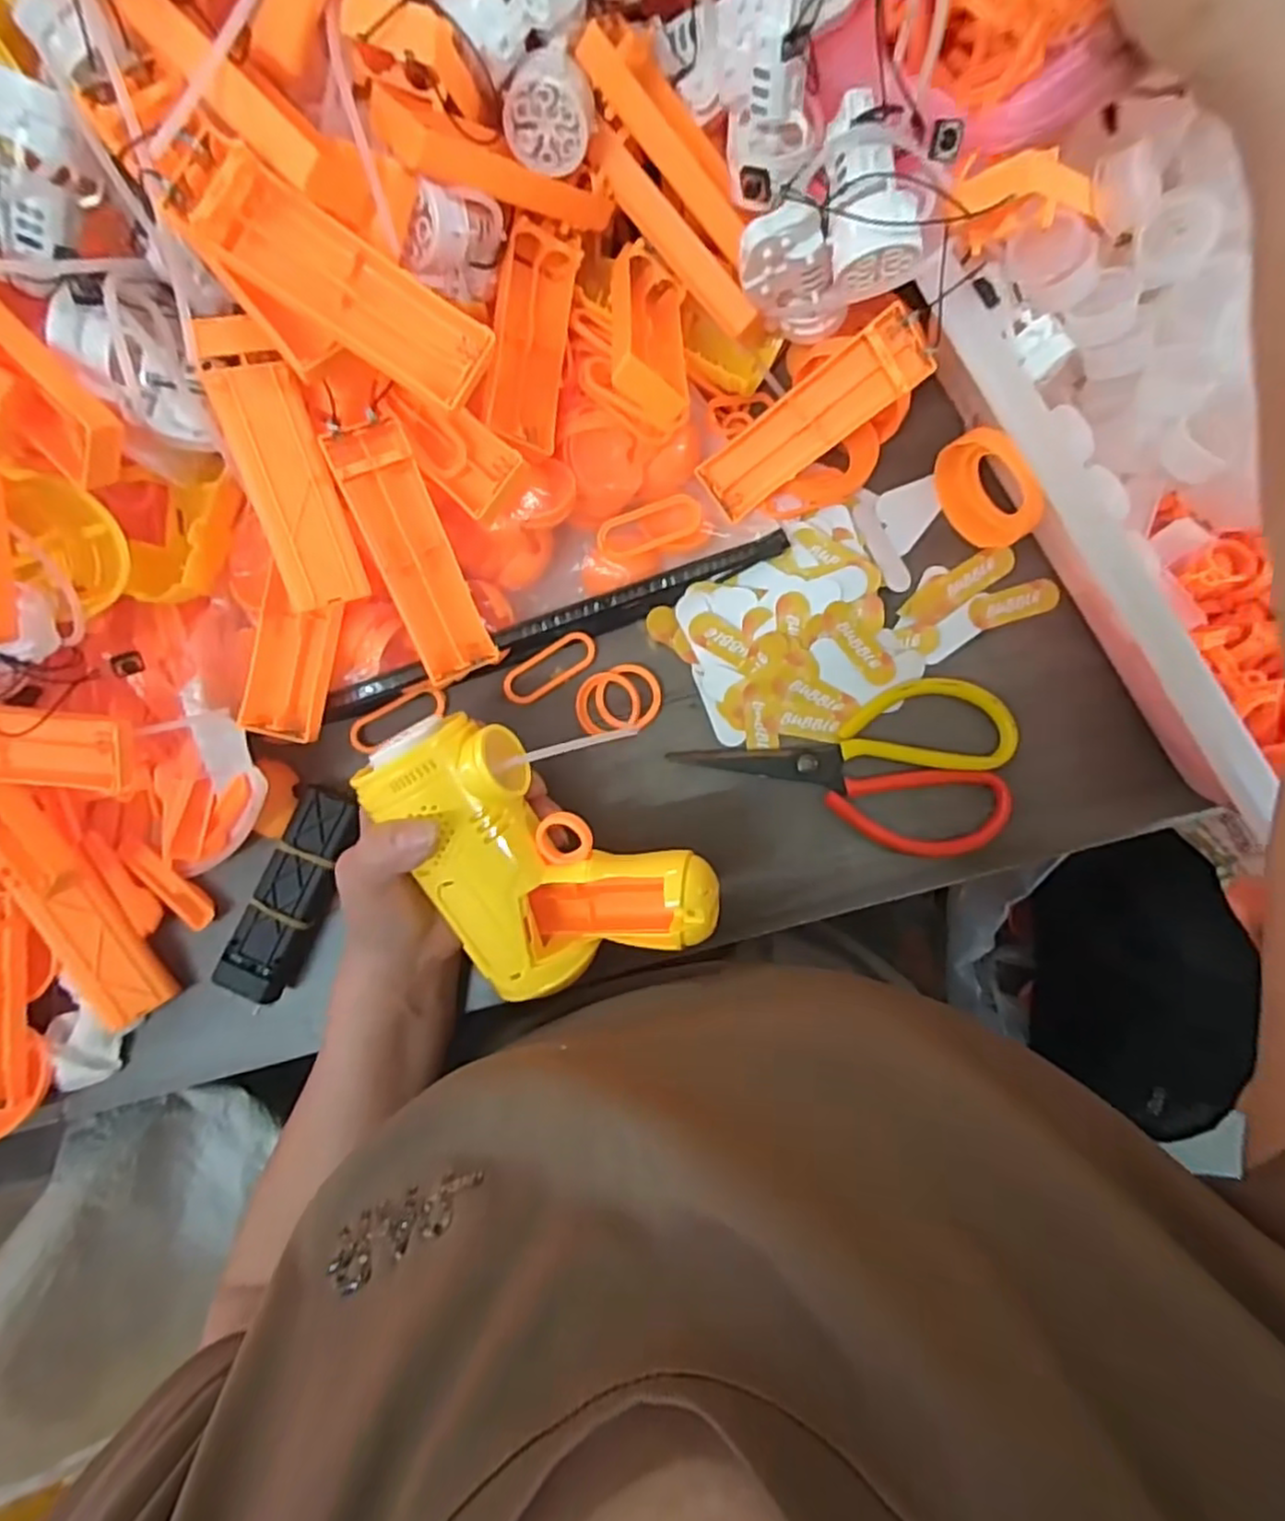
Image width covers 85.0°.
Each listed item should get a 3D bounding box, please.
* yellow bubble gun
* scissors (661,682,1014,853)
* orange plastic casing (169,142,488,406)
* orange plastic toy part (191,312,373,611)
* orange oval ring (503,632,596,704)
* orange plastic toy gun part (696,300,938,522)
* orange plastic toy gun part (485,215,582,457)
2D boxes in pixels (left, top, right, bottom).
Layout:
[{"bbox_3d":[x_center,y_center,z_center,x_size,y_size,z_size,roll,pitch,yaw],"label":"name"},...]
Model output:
[{"bbox_3d":[-0.042,0.034,0.305,0.108,0.053,0.127,-28,88,1],"label":"yellow bubble gun"},{"bbox_3d":[0.107,0.001,0.370,0.171,0.008,0.089,4,88,2],"label":"scissors"},{"bbox_3d":[-0.106,-0.173,0.256,0.099,0.015,0.034,29,89,-18],"label":"orange plastic casing"},{"bbox_3d":[-0.145,-0.117,0.285,0.033,0.008,0.106,-21,111,-24],"label":"orange plastic toy part"},{"bbox_3d":[-0.050,-0.050,0.379,0.054,0.006,0.022,-34,87,0],"label":"orange oval ring"},{"bbox_3d":[0.078,-0.161,0.331,0.110,0.017,0.033,-32,87,28],"label":"orange plastic toy gun part"},{"bbox_3d":[-0.052,-0.198,0.327,0.032,0.024,0.104,8,88,2],"label":"orange plastic toy gun part"}]

